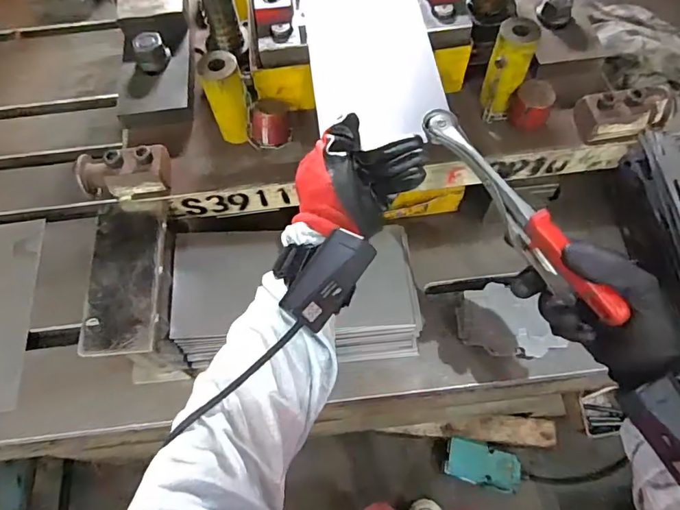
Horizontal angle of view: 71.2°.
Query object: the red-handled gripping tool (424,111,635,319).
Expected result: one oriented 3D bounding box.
[{"bbox_3d":[0.134,-0.036,0.377,0.023,0.053,0.212,-29,69,-11],"label":"red-handled gripping tool"}]

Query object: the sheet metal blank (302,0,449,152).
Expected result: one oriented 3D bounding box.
[{"bbox_3d":[0.028,-0.224,0.487,0.120,0.006,0.263,-7,64,0],"label":"sheet metal blank"}]

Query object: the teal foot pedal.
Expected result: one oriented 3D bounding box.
[{"bbox_3d":[0.374,0.547,1.236,0.189,0.081,0.096,10,65,8],"label":"teal foot pedal"}]

